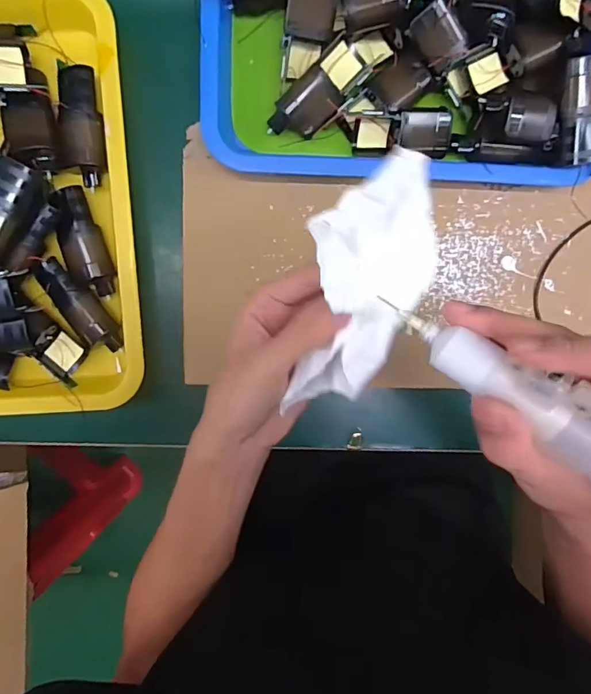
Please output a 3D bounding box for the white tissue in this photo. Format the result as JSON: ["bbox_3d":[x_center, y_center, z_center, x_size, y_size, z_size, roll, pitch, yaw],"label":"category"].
[{"bbox_3d":[0.033,-0.032,0.232,0.060,0.056,0.139,16,99,-6],"label":"white tissue"}]

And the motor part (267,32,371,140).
[{"bbox_3d":[0.019,-0.201,0.362,0.087,0.025,0.036,-44,97,3],"label":"motor part"}]

